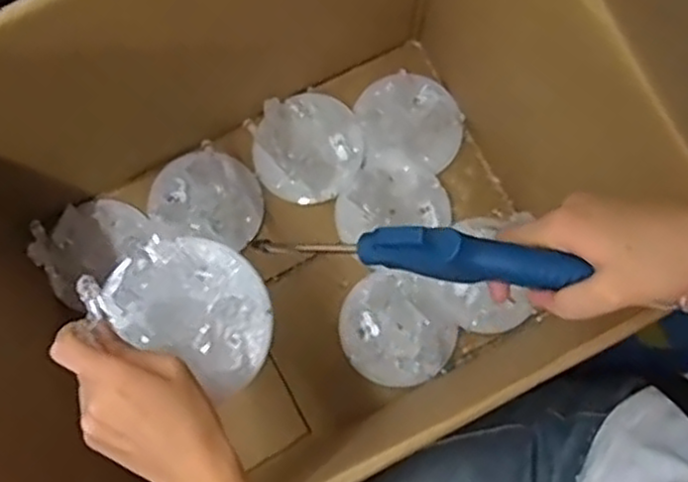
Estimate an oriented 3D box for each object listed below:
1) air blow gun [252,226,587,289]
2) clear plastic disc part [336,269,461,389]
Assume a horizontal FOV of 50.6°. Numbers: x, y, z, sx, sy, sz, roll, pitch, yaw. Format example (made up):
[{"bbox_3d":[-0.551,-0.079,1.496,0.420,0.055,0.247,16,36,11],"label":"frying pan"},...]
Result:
[{"bbox_3d":[0.037,0.006,0.413,0.183,0.041,0.022,6,78,17],"label":"air blow gun"},{"bbox_3d":[0.055,0.103,0.814,0.130,0.011,0.113,44,100,-6],"label":"clear plastic disc part"}]

